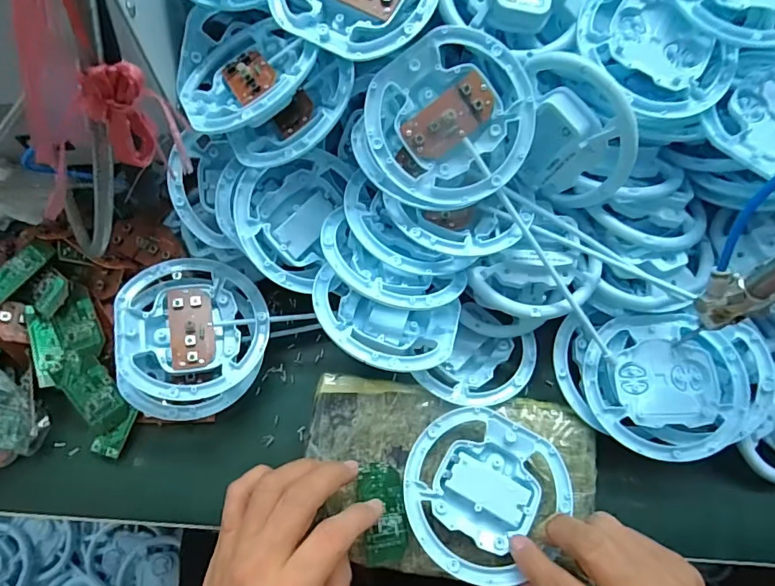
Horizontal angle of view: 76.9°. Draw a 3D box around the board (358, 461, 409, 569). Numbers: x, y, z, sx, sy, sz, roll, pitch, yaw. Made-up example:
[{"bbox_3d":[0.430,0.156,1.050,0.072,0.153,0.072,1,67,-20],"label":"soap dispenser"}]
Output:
[{"bbox_3d":[-0.003,0.144,0.322,0.028,0.009,0.062,-8,74,-4],"label":"board"}]

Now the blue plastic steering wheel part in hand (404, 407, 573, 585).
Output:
[{"bbox_3d":[0.062,0.129,0.320,0.100,0.024,0.098,0,68,-1],"label":"blue plastic steering wheel part in hand"}]

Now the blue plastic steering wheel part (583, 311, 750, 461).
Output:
[{"bbox_3d":[0.196,0.065,0.346,0.100,0.024,0.097,0,68,-1],"label":"blue plastic steering wheel part"}]

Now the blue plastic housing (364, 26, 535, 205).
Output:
[{"bbox_3d":[0.041,-0.111,0.312,0.102,0.015,0.100,0,97,-4],"label":"blue plastic housing"}]

